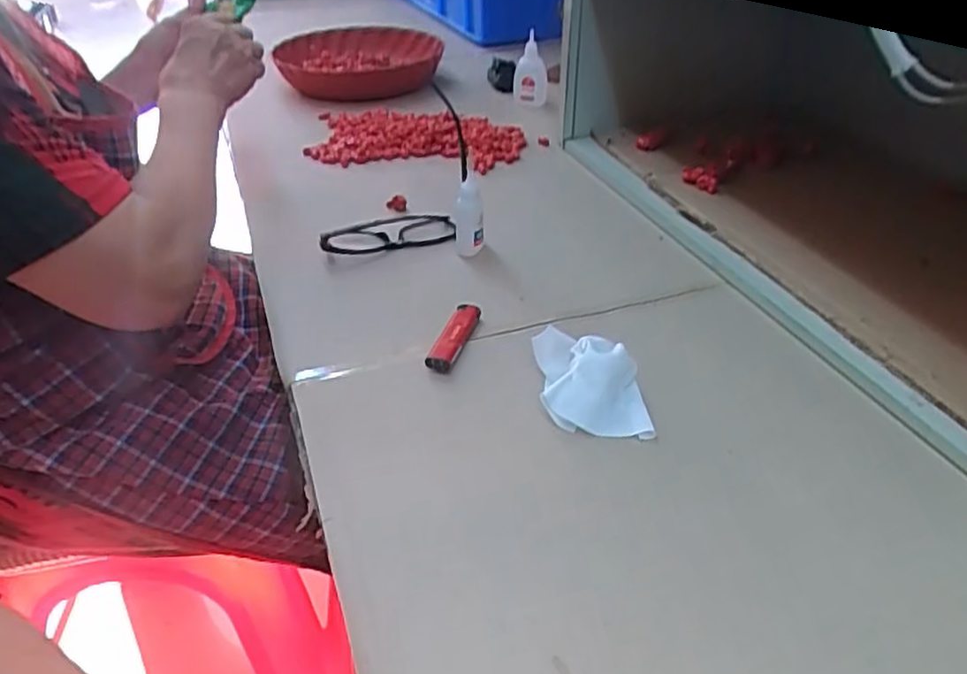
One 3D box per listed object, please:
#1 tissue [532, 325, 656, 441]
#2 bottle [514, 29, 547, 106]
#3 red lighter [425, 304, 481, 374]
[{"bbox_3d":[0.070,0.025,0.459,0.066,0.033,0.080,-3,38,0],"label":"tissue"},{"bbox_3d":[0.060,-0.335,0.905,0.044,0.105,0.027,-22,42,-23],"label":"bottle"},{"bbox_3d":[-0.020,-0.003,0.511,0.016,0.015,0.077,11,37,15],"label":"red lighter"}]

